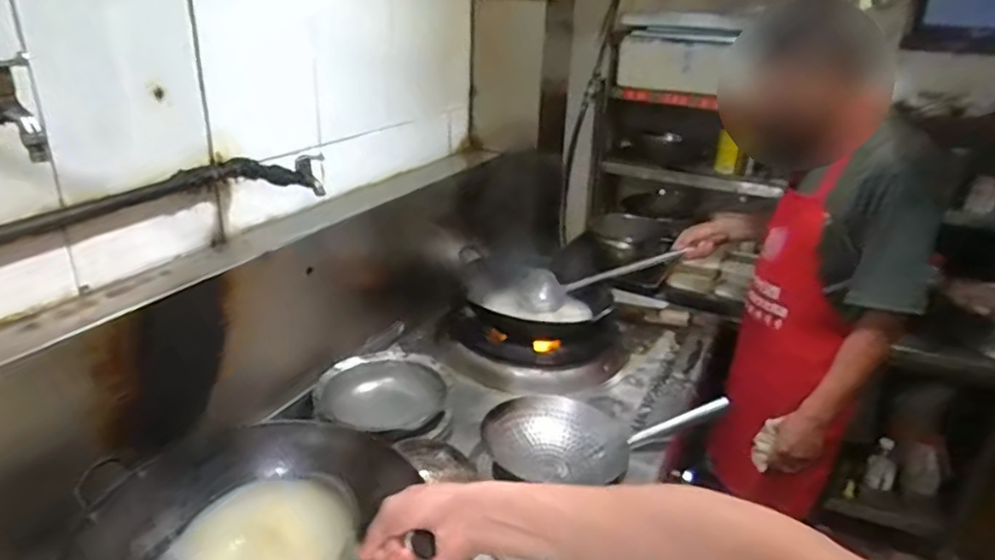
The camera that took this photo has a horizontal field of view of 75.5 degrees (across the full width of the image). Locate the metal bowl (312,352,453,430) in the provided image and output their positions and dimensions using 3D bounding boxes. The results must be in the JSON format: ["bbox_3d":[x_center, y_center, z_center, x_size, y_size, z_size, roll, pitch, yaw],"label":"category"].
[{"bbox_3d":[-0.263,0.271,1.496,0.291,0.098,0.291,-3,25,-13],"label":"metal bowl"}]

